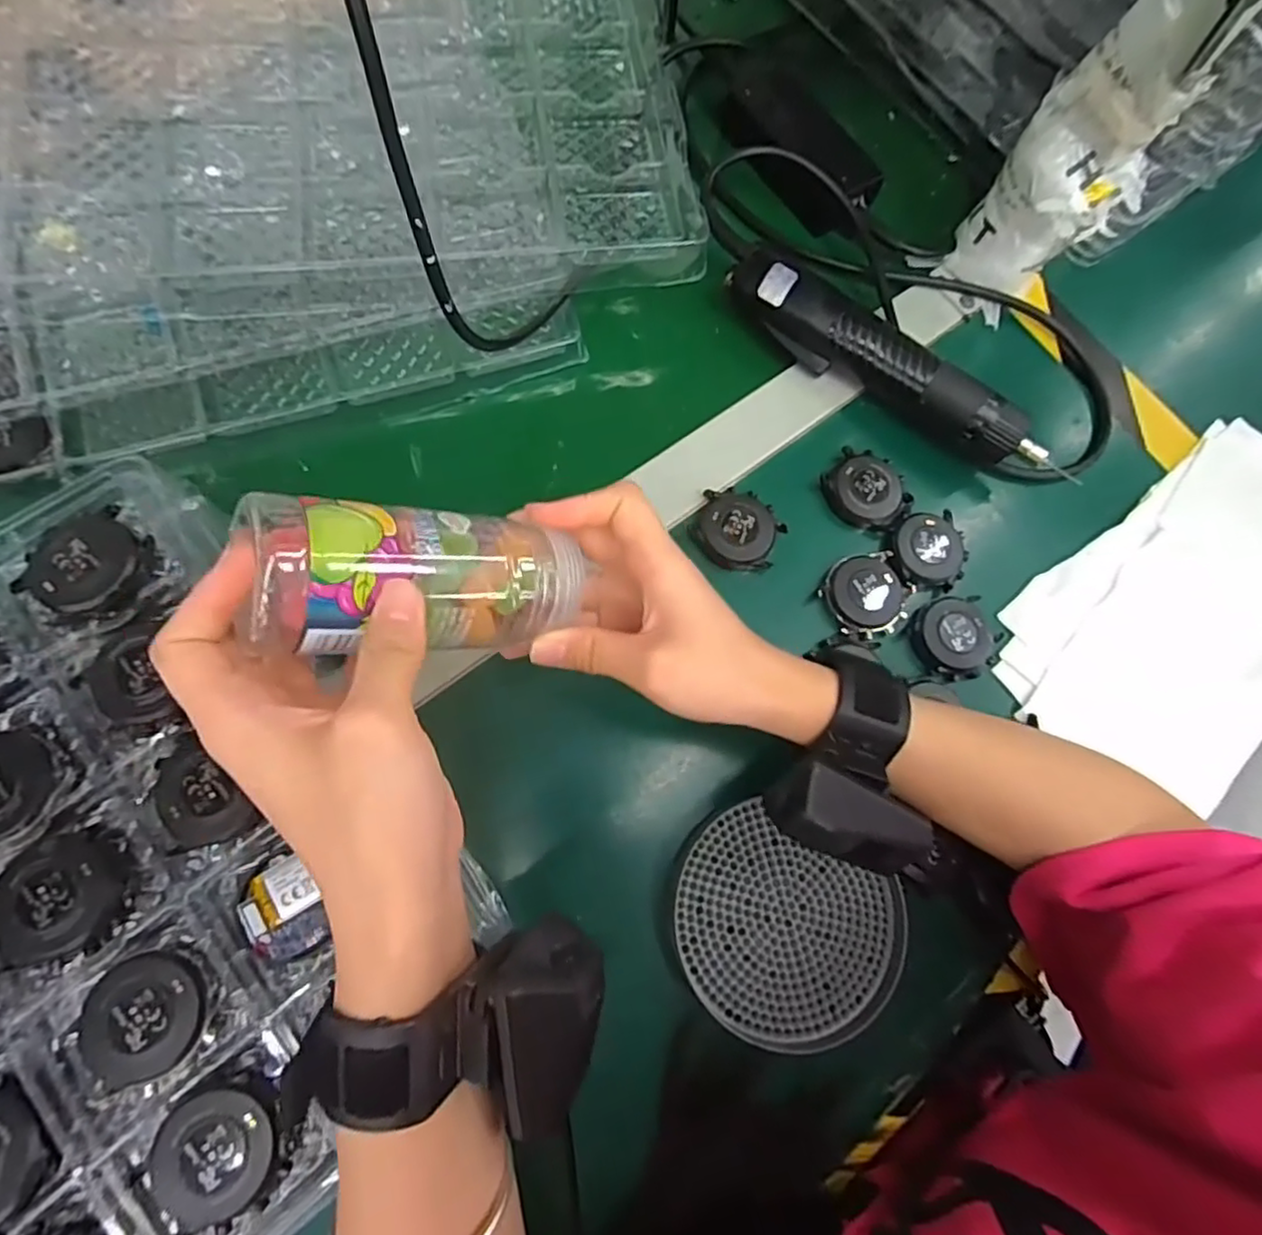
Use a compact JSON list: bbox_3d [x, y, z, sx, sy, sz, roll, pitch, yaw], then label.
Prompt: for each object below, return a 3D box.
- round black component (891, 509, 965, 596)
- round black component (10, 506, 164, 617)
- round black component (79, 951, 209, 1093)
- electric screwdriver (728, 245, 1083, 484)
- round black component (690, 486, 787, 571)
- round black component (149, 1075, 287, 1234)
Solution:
[{"bbox_3d":[0.177,-0.040,0.388,0.043,0.010,0.051,5,74,-6],"label":"round black component"},{"bbox_3d":[-0.239,-0.023,0.288,0.046,0.010,0.049,2,75,-6],"label":"round black component"},{"bbox_3d":[-0.183,0.150,0.246,0.043,0.010,0.041,2,75,-6],"label":"round black component"},{"bbox_3d":[0.157,-0.153,0.403,0.224,0.041,0.035,35,73,4],"label":"electric screwdriver"},{"bbox_3d":[0.062,-0.051,0.381,0.049,0.015,0.047,24,73,0],"label":"round black component"},{"bbox_3d":[-0.149,0.194,0.237,0.044,0.006,0.042,2,75,-6],"label":"round black component"}]

